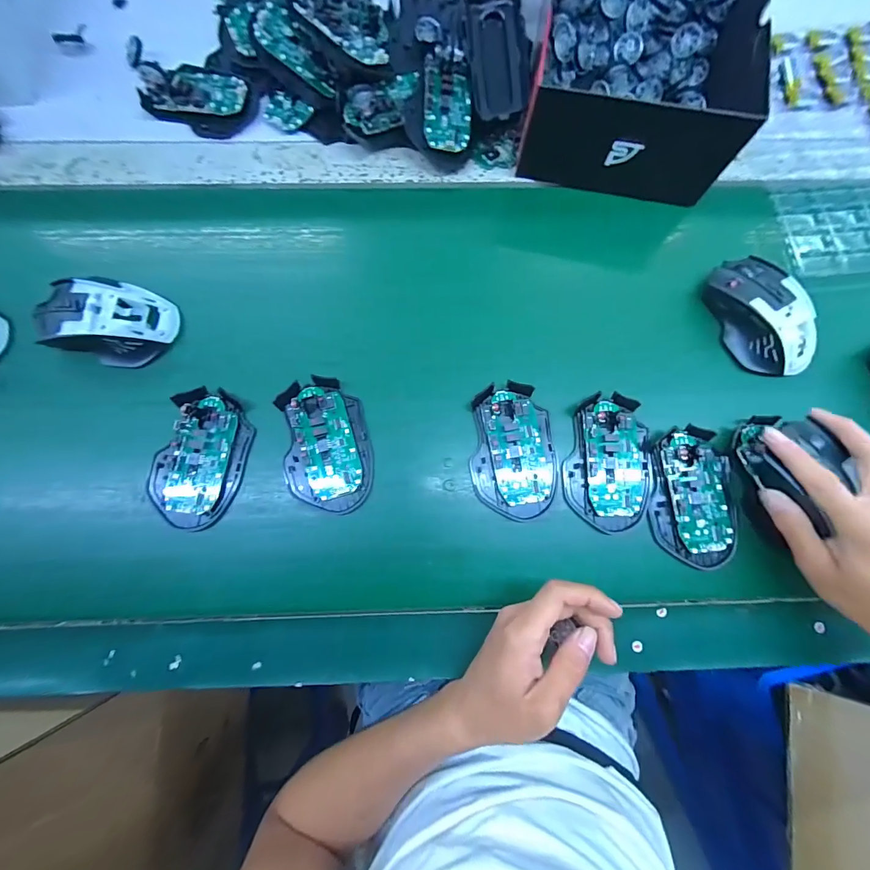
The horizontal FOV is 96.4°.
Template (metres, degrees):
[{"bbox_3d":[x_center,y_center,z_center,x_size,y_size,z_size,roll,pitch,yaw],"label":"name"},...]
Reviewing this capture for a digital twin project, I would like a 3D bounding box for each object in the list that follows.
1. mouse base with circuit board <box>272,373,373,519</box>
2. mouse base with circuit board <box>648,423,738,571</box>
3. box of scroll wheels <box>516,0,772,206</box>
[{"bbox_3d":[-0.093,0.007,0.332,0.071,0.014,0.115,-9,80,-5],"label":"mouse base with circuit board"},{"bbox_3d":[0.224,0.052,0.333,0.071,0.014,0.115,7,79,-2],"label":"mouse base with circuit board"},{"bbox_3d":[0.196,-0.369,0.374,0.179,0.084,0.242,12,79,-1],"label":"box of scroll wheels"}]

